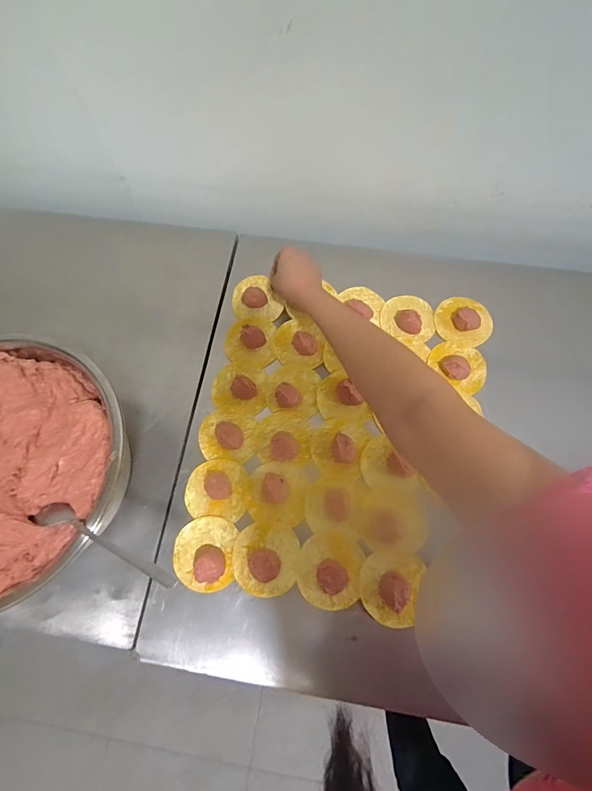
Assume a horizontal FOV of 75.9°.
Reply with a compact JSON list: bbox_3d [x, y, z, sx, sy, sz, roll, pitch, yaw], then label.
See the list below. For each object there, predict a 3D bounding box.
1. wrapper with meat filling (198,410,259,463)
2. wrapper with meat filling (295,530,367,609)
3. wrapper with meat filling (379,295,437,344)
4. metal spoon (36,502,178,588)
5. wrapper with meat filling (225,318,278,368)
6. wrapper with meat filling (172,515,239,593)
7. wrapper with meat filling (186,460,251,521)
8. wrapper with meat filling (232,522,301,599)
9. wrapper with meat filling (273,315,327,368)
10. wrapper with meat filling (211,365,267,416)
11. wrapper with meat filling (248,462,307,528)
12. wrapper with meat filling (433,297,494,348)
[{"bbox_3d":[-0.092,0.050,0.503,0.077,0.024,0.068,4,71,3],"label":"wrapper with meat filling"},{"bbox_3d":[0.040,0.203,0.446,0.076,0.019,0.085,13,71,6],"label":"wrapper with meat filling"},{"bbox_3d":[0.169,-0.120,0.559,0.080,0.022,0.067,31,74,11],"label":"wrapper with meat filling"},{"bbox_3d":[-0.178,0.136,0.355,0.155,0.027,0.022,21,72,8],"label":"metal spoon"},{"bbox_3d":[-0.068,-0.082,0.551,0.071,0.021,0.077,-1,70,1],"label":"wrapper with meat filling"},{"bbox_3d":[-0.111,0.189,0.455,0.072,0.019,0.081,3,71,2],"label":"wrapper with meat filling"},{"bbox_3d":[-0.102,0.118,0.481,0.076,0.018,0.072,4,71,3],"label":"wrapper with meat filling"},{"bbox_3d":[-0.039,0.193,0.450,0.077,0.022,0.082,0,70,1],"label":"wrapper with meat filling"},{"bbox_3d":[0.003,-0.079,0.547,0.068,0.026,0.082,-23,72,-7],"label":"wrapper with meat filling"},{"bbox_3d":[-0.079,-0.014,0.524,0.077,0.026,0.070,9,71,4],"label":"wrapper with meat filling"},{"bbox_3d":[-0.024,0.122,0.478,0.071,0.018,0.075,3,71,2],"label":"wrapper with meat filling"},{"bbox_3d":[0.246,-0.111,0.561,0.076,0.016,0.083,0,70,1],"label":"wrapper with meat filling"}]

